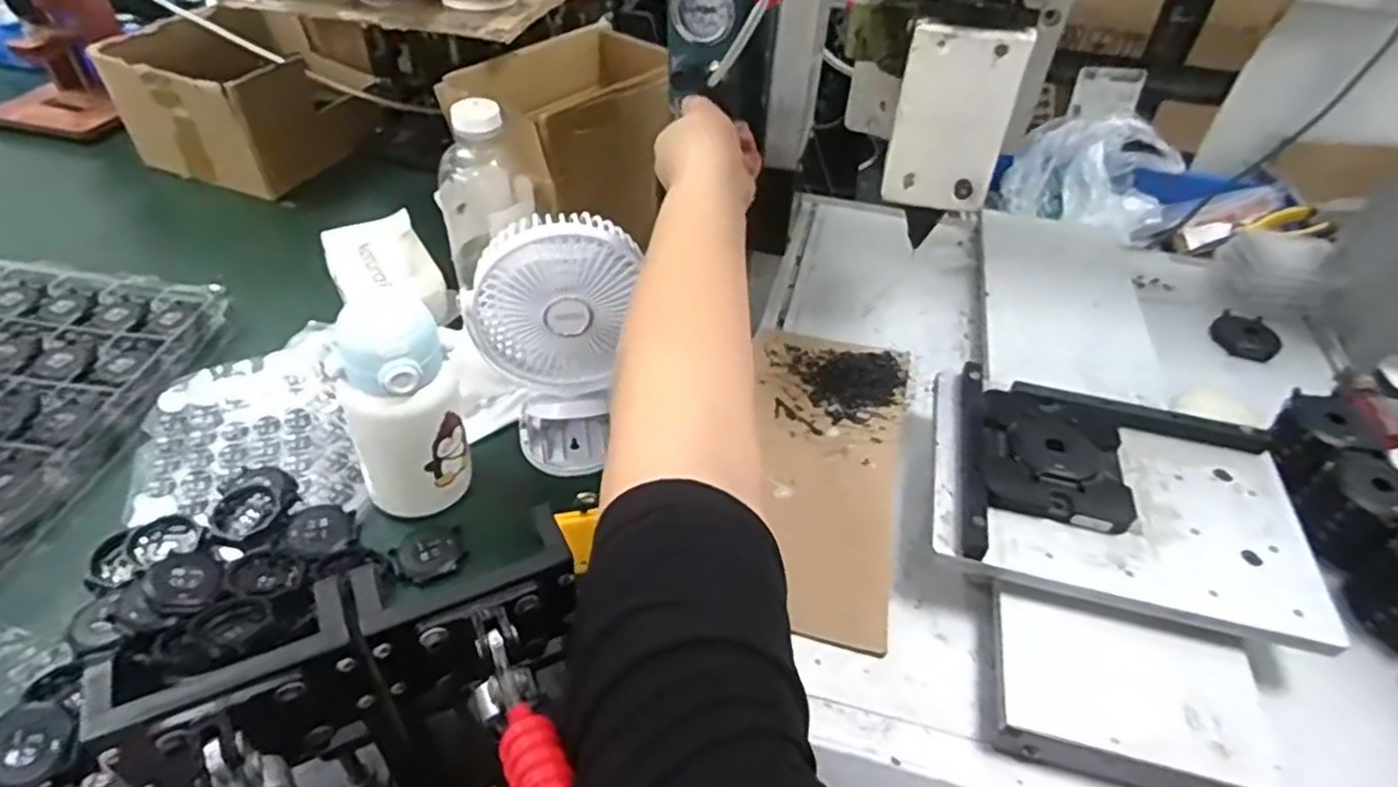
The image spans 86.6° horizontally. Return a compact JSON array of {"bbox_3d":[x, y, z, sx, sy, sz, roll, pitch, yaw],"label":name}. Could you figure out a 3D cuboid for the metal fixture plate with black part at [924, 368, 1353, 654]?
[{"bbox_3d":[0.239,0.059,0.426,0.202,0.024,0.148,12,45,7],"label":"metal fixture plate with black part"}]

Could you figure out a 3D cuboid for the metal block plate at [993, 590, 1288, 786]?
[{"bbox_3d":[0.210,0.147,0.361,0.121,0.026,0.076,13,45,9],"label":"metal block plate"}]

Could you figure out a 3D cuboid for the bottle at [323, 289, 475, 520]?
[{"bbox_3d":[-0.224,0.010,0.566,0.084,0.175,0.080,-14,47,-18],"label":"bottle"}]

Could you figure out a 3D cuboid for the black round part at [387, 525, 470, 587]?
[{"bbox_3d":[-0.211,0.123,0.577,0.052,0.013,0.049,2,44,-2],"label":"black round part"}]

